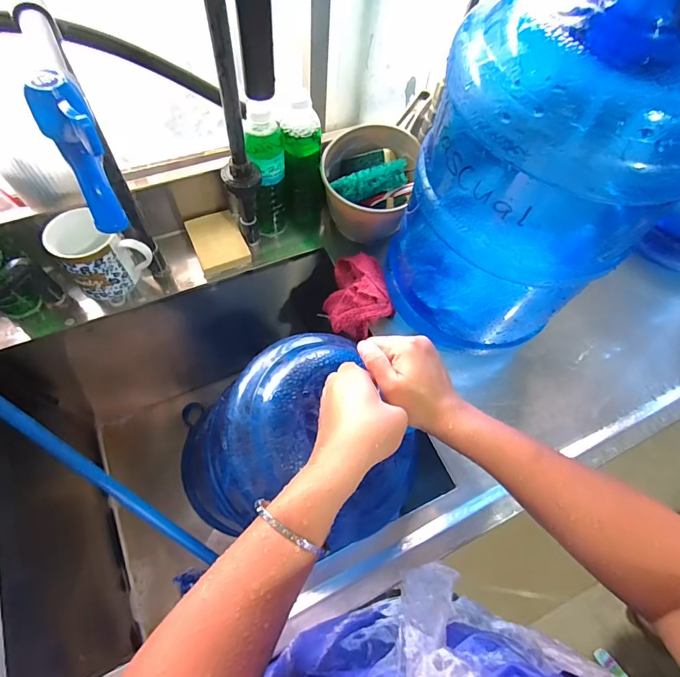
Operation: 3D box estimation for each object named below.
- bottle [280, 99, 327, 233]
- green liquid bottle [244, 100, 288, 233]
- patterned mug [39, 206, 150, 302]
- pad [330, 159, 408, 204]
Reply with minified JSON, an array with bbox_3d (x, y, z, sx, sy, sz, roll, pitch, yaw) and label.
[{"bbox_3d":[-0.055,-0.254,0.625,0.065,0.194,0.064,0,63,-4],"label":"bottle"},{"bbox_3d":[-0.102,-0.235,0.610,0.058,0.199,0.049,-4,63,-6],"label":"green liquid bottle"},{"bbox_3d":[-0.343,-0.114,0.586,0.111,0.101,0.093,32,65,12],"label":"patterned mug"},{"bbox_3d":[0.047,-0.244,0.634,0.114,0.034,0.036,-14,63,7],"label":"pad"}]

